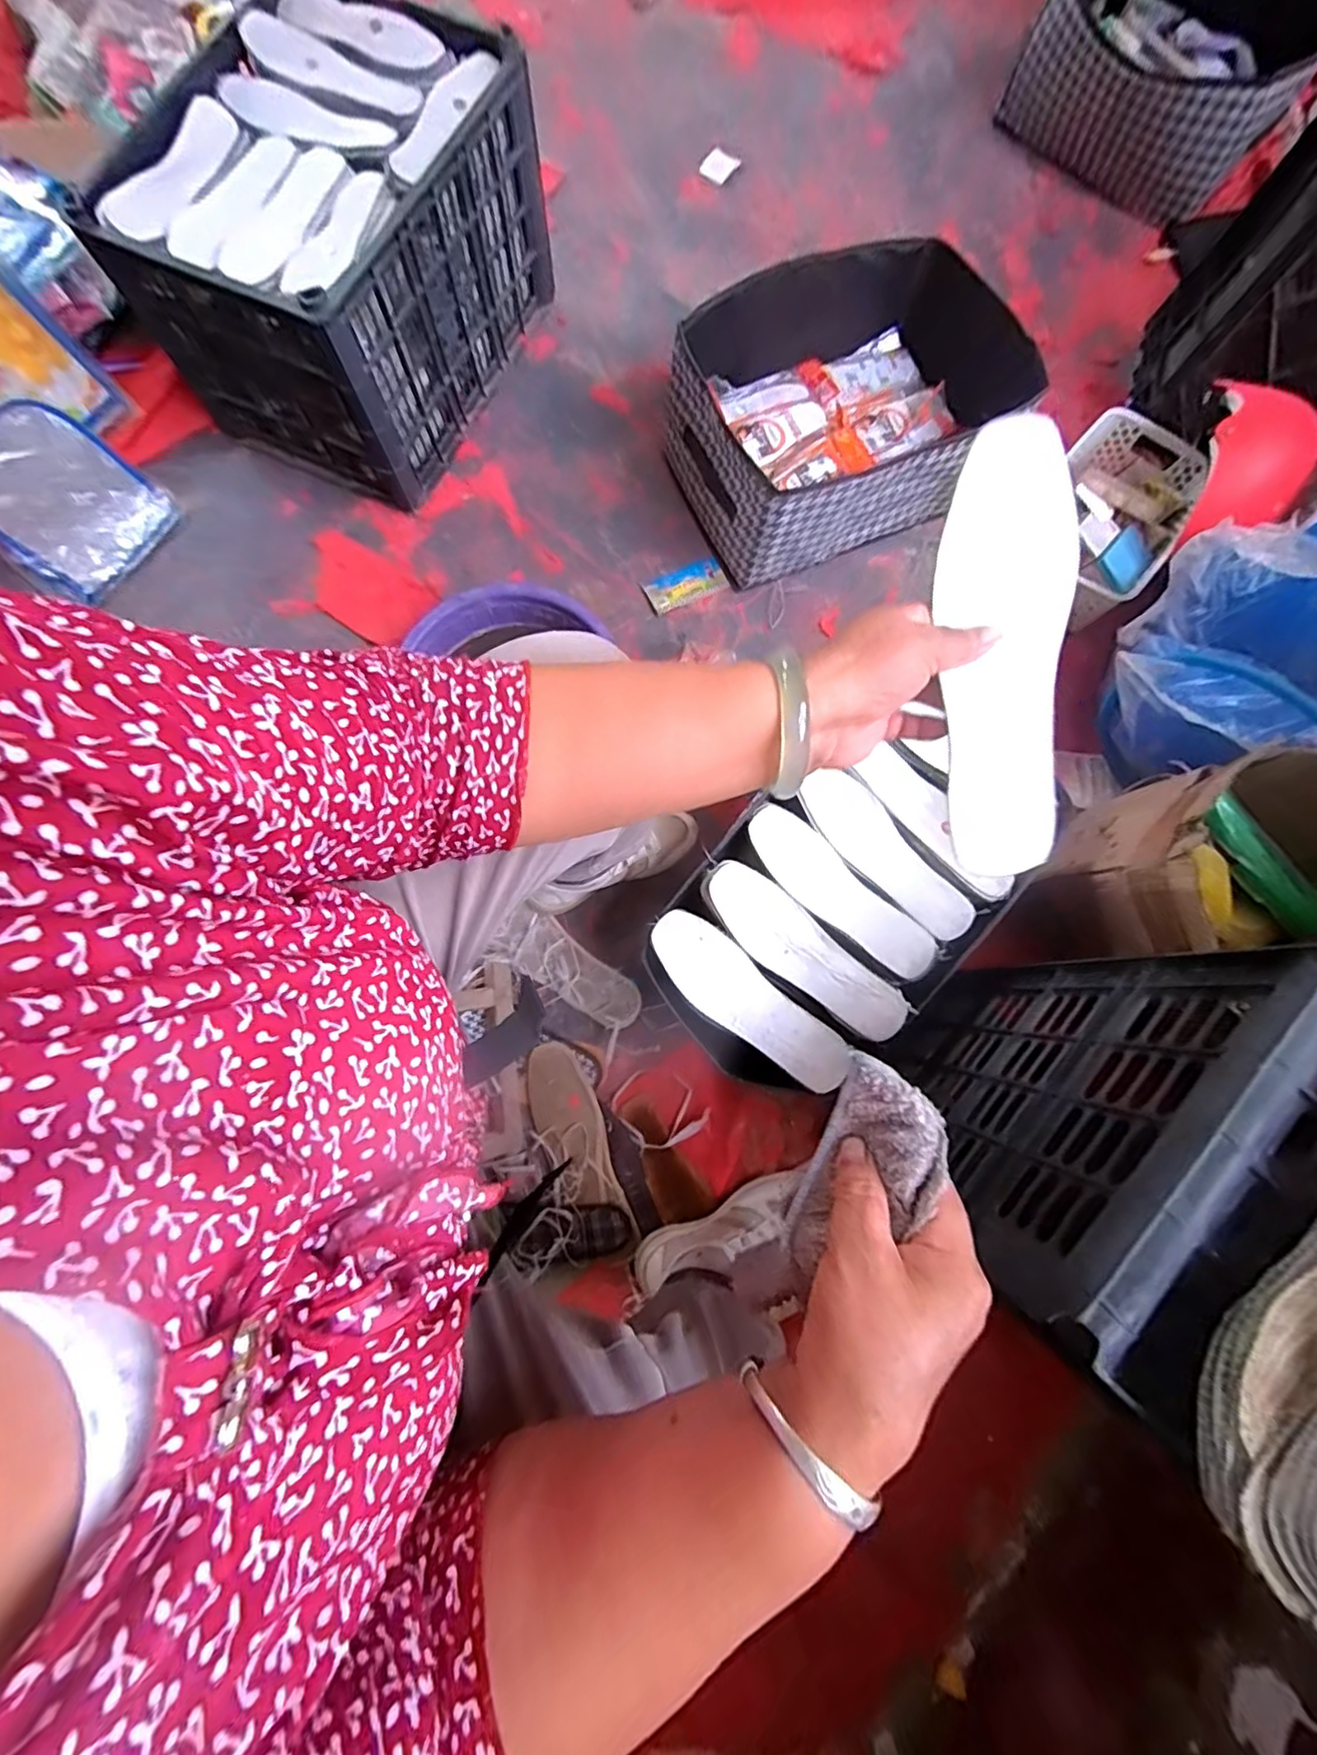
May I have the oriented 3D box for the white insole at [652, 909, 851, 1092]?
[{"bbox_3d":[0.090,0.127,0.600,0.233,0.015,0.070,42,81,7],"label":"white insole"}]

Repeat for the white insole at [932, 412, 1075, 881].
[{"bbox_3d":[0.189,-0.117,0.326,0.069,0.013,0.227,-7,103,-2],"label":"white insole"}]

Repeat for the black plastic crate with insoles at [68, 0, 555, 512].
[{"bbox_3d":[-0.430,-0.872,0.846,0.367,0.288,0.477,27,80,4],"label":"black plastic crate with insoles"}]

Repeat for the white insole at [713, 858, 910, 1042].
[{"bbox_3d":[0.146,0.077,0.608,0.230,0.019,0.071,41,81,7],"label":"white insole"}]

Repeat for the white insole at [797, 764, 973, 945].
[{"bbox_3d":[0.245,-0.021,0.645,0.068,0.021,0.220,-40,82,-8],"label":"white insole"}]

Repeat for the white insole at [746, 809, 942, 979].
[{"bbox_3d":[0.190,0.016,0.630,0.232,0.015,0.064,41,81,7],"label":"white insole"}]

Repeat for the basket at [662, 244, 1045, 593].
[{"bbox_3d":[0.270,-0.670,0.854,0.461,0.162,0.332,-25,80,-6],"label":"basket"}]

